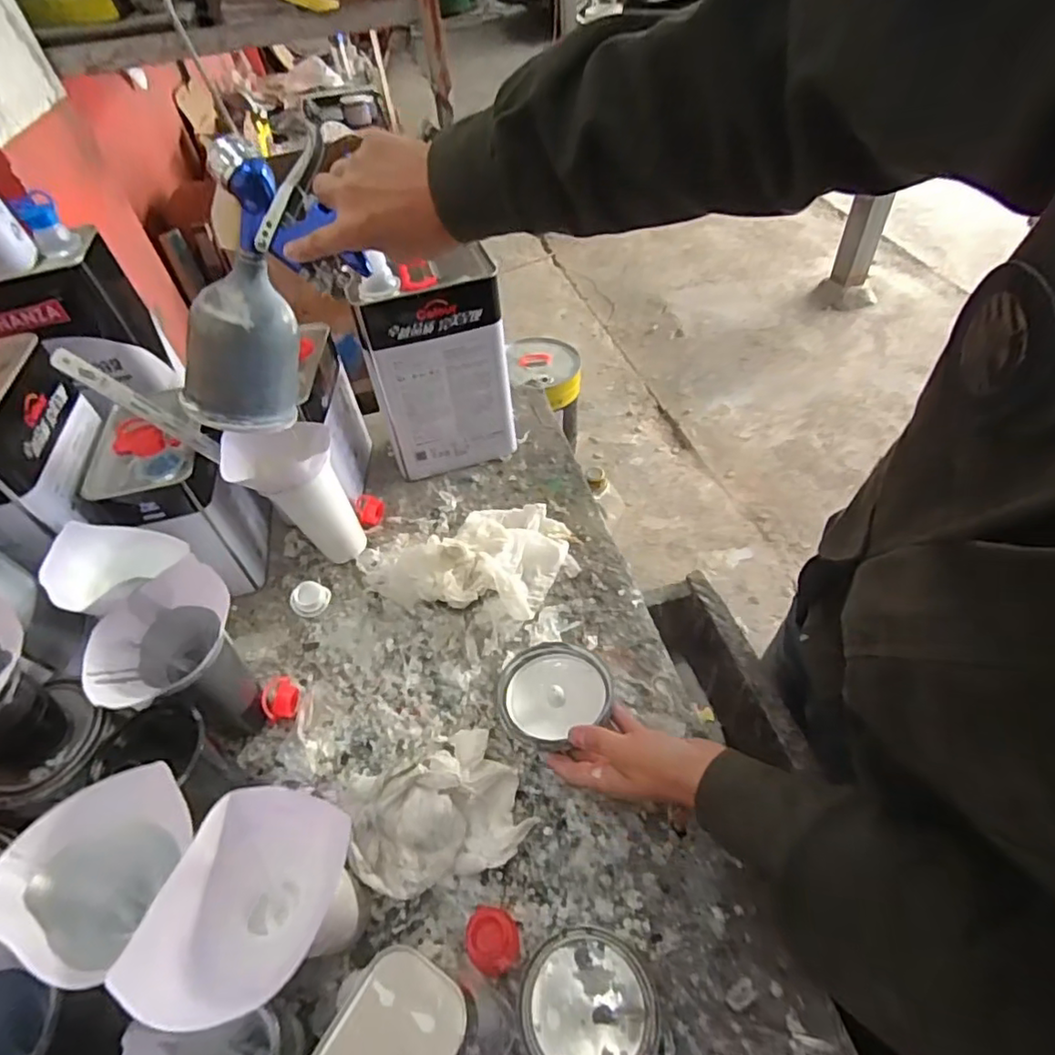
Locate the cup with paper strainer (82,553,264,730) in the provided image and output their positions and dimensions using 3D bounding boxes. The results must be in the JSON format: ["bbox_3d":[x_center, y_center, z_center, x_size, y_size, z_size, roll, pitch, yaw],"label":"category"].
[{"bbox_3d":[-0.303,0.130,0.549,0.100,0.157,0.123,33,59,29],"label":"cup with paper strainer"}]

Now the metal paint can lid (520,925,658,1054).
[{"bbox_3d":[0.044,0.348,0.438,0.094,0.011,0.095,-3,48,3],"label":"metal paint can lid"}]

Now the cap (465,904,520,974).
[{"bbox_3d":[-0.028,0.318,0.468,0.039,0.013,0.043,-20,50,-12],"label":"cap"}]

